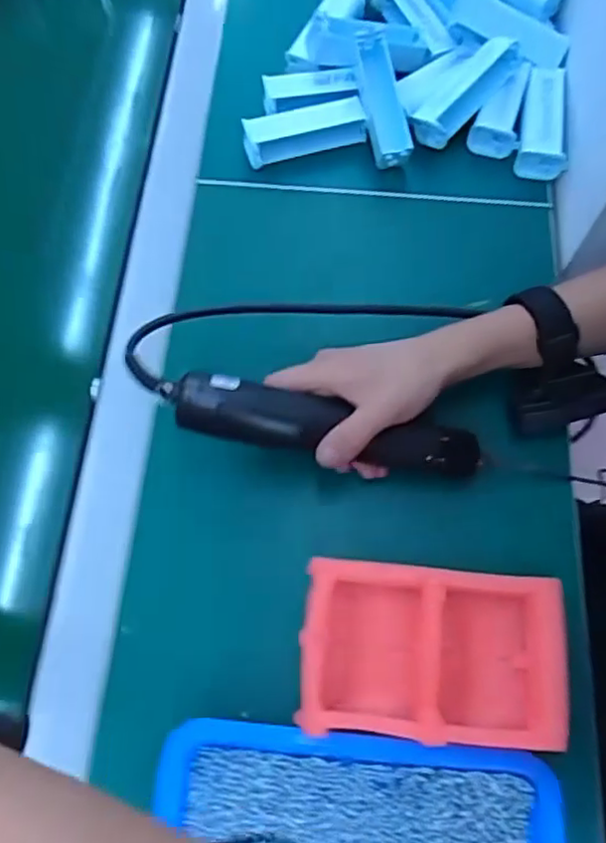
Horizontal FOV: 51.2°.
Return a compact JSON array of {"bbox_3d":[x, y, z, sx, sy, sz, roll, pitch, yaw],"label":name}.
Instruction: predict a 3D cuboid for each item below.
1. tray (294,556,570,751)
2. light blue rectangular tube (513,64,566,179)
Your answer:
[{"bbox_3d":[0.074,0.133,0.369,0.144,0.030,0.090,4,69,2],"label":"tray"},{"bbox_3d":[0.205,-0.253,0.538,0.039,0.028,0.102,12,69,5],"label":"light blue rectangular tube"}]

